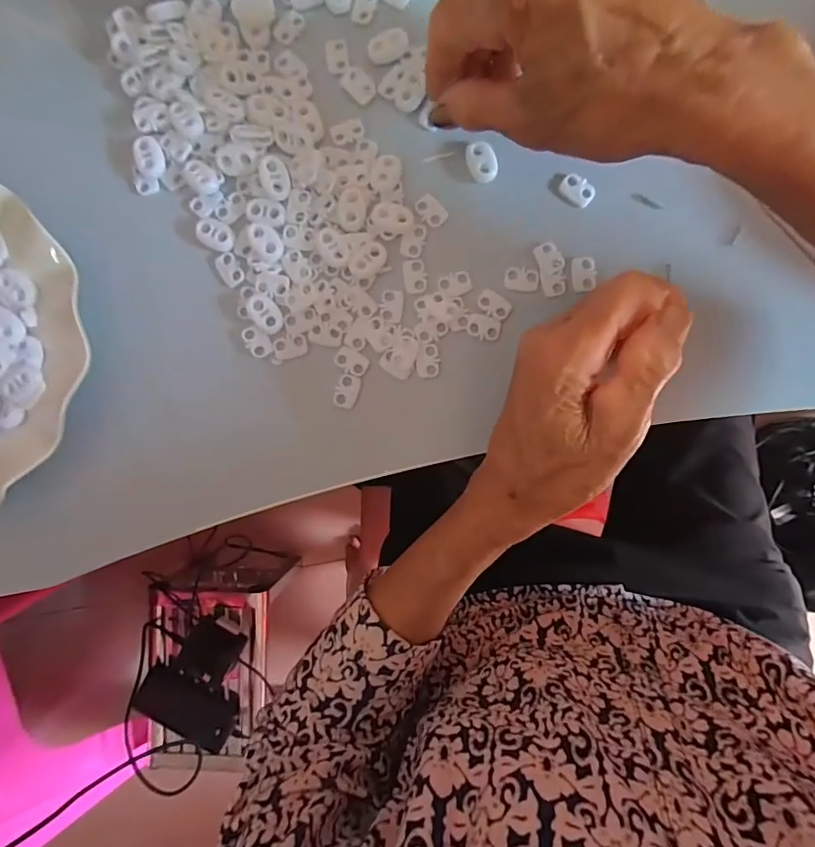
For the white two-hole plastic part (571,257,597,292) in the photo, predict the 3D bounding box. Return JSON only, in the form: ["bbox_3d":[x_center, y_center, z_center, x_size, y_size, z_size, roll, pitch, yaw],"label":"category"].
[{"bbox_3d":[0.094,-0.080,0.258,0.012,0.004,0.019,-5,92,3],"label":"white two-hole plastic part"}]

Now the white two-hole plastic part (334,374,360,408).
[{"bbox_3d":[-0.032,-0.017,0.260,0.011,0.004,0.018,20,93,2],"label":"white two-hole plastic part"}]

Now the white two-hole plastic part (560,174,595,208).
[{"bbox_3d":[0.091,-0.125,0.258,0.019,0.004,0.013,37,93,1],"label":"white two-hole plastic part"}]

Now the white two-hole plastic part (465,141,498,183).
[{"bbox_3d":[0.040,-0.141,0.258,0.015,0.004,0.021,-22,91,3],"label":"white two-hole plastic part"}]

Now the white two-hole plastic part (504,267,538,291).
[{"bbox_3d":[0.061,-0.078,0.259,0.018,0.004,0.012,9,92,3],"label":"white two-hole plastic part"}]

